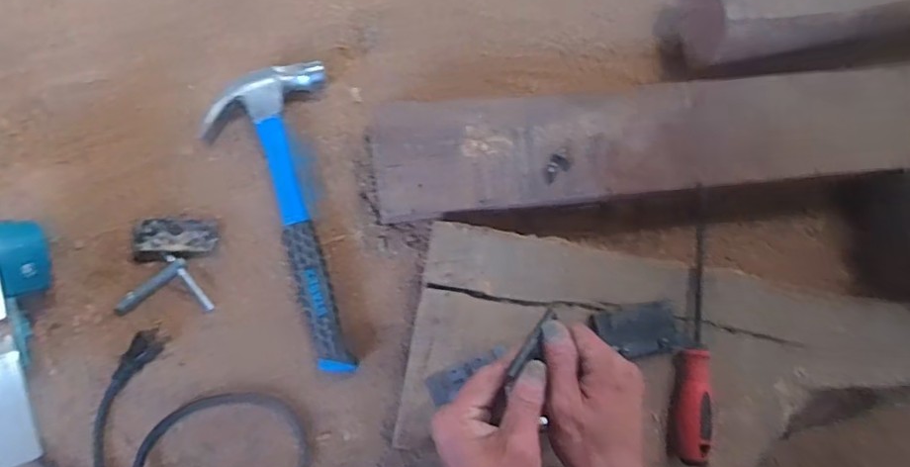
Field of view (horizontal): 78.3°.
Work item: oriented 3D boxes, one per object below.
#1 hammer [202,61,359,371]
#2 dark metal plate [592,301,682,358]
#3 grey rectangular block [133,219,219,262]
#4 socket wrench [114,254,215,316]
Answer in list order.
[{"bbox_3d":[-0.166,-0.012,0.575,0.122,0.030,0.313,-13,86,-7],"label":"hammer"},{"bbox_3d":[0.176,0.094,0.540,0.079,0.005,0.047,-10,84,-7],"label":"dark metal plate"},{"bbox_3d":[-0.284,0.004,0.565,0.077,0.013,0.040,-7,85,-7],"label":"grey rectangular block"},{"bbox_3d":[-0.292,0.051,0.560,0.087,0.012,0.056,-2,84,-6],"label":"socket wrench"}]

